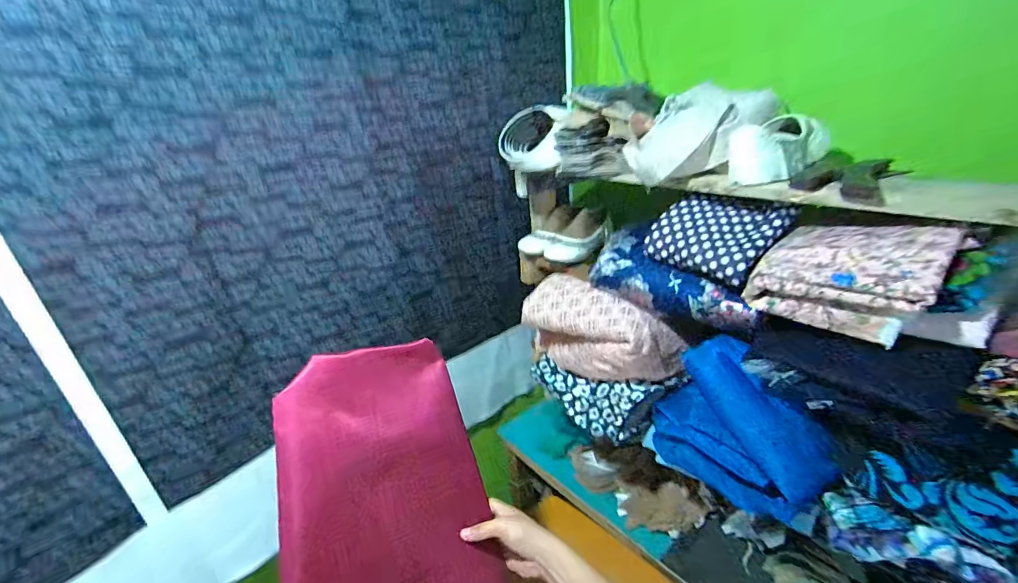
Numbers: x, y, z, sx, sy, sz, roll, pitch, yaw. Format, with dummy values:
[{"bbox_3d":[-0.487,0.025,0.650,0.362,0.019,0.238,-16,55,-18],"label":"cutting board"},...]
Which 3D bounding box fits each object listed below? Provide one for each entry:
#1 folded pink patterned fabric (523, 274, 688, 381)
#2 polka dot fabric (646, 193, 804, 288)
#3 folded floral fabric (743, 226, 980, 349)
[{"bbox_3d":[0.168,0.087,0.859,0.304,0.176,0.105,15,31,36],"label":"folded pink patterned fabric"},{"bbox_3d":[0.324,-0.091,0.685,0.128,0.083,0.173,-20,29,-31],"label":"polka dot fabric"},{"bbox_3d":[0.421,-0.021,0.548,0.146,0.106,0.186,-20,29,-31],"label":"folded floral fabric"}]

